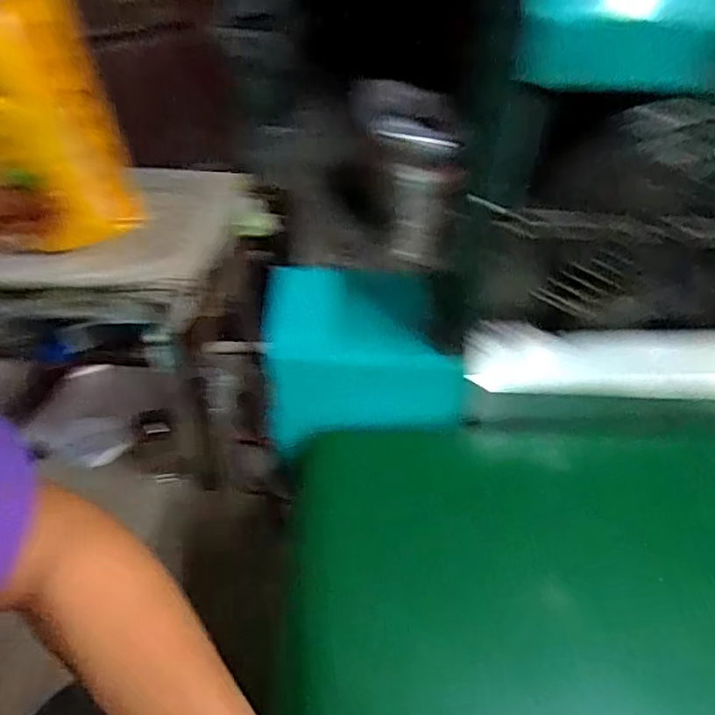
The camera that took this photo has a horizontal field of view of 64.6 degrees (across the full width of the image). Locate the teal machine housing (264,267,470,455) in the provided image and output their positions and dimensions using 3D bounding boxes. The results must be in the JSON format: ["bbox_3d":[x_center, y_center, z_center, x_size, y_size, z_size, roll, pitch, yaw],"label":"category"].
[{"bbox_3d":[0.003,-0.003,0.525,0.166,0.114,0.120,-1,44,-2],"label":"teal machine housing"}]

